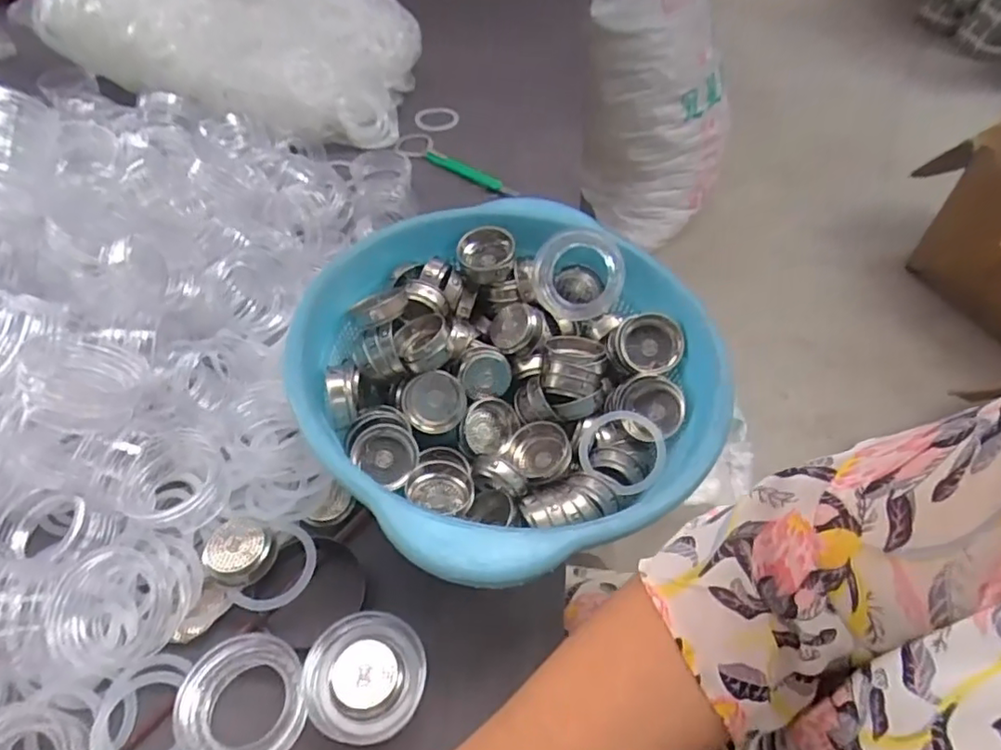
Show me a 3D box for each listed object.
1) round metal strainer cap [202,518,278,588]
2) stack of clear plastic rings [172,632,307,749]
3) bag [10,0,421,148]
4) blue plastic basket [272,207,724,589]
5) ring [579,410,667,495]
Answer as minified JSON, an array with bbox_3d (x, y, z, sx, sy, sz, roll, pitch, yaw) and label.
[{"bbox_3d":[-0.168,0.115,0.395,0.040,0.015,0.042,31,40,-17],"label":"round metal strainer cap"},{"bbox_3d":[-0.147,0.189,0.351,0.066,0.031,0.064,-12,51,-11],"label":"stack of clear plastic rings"},{"bbox_3d":[-0.365,-0.452,0.798,0.475,0.150,0.222,17,52,13],"label":"bag"},{"bbox_3d":[0.007,0.004,0.431,0.258,0.098,0.266,0,50,-1],"label":"blue plastic basket"},{"bbox_3d":[0.084,0.052,0.422,0.062,0.010,0.058,-13,59,23],"label":"ring"}]

